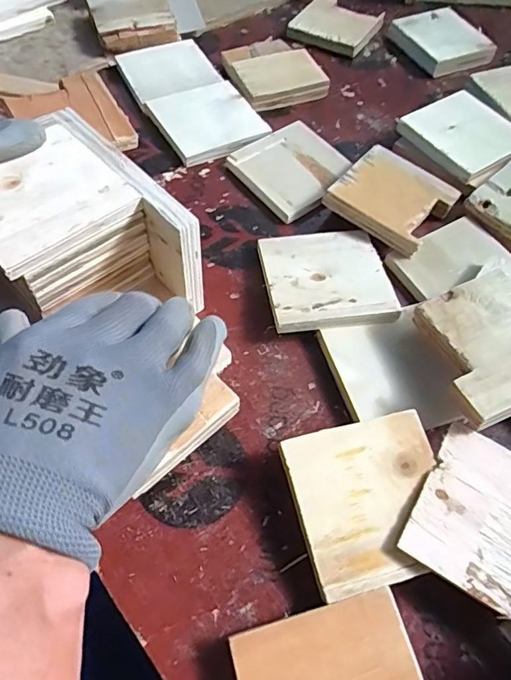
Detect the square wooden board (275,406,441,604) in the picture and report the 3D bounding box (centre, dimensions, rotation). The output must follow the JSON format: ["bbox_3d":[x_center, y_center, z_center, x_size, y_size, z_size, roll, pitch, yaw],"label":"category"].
[{"bbox_3d":[0.068,0.091,0.284,0.086,0.007,0.088,-12,61,-9],"label":"square wooden board"}]

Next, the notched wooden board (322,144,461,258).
[{"bbox_3d":[0.116,-0.122,0.415,0.086,0.017,0.089,34,64,17],"label":"notched wooden board"}]

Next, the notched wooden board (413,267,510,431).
[{"bbox_3d":[0.153,0.001,0.320,0.088,0.009,0.090,-24,56,-9],"label":"notched wooden board"}]

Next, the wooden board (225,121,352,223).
[{"bbox_3d":[0.036,-0.157,0.451,0.096,0.009,0.089,-34,66,-20],"label":"wooden board"}]

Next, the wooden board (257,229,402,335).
[{"bbox_3d":[0.053,-0.050,0.376,0.090,0.012,0.091,-7,60,-7],"label":"wooden board"}]

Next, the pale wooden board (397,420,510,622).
[{"bbox_3d":[0.138,0.103,0.280,0.088,0.007,0.087,28,62,14],"label":"pale wooden board"}]

